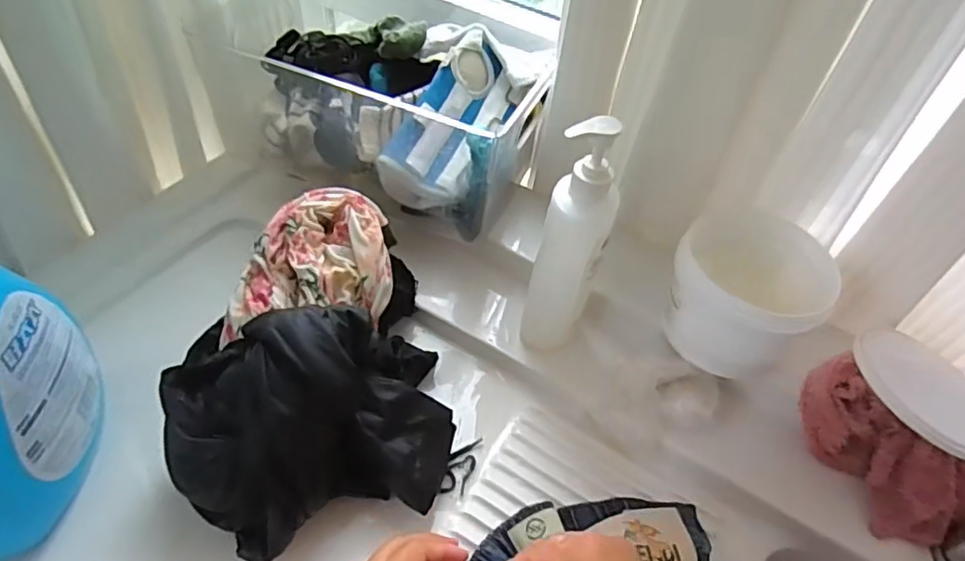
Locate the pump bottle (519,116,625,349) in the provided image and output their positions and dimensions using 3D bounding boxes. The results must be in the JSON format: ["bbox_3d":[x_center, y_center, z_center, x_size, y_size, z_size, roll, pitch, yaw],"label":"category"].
[{"bbox_3d":[0.076,-0.027,0.529,0.057,0.227,0.056,14,50,6],"label":"pump bottle"}]

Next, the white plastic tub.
[{"bbox_3d":[0.234,0.011,0.566,0.121,0.088,0.119,3,49,-3],"label":"white plastic tub"}]

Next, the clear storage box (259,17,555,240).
[{"bbox_3d":[-0.088,-0.193,0.670,0.297,0.108,0.190,23,51,14],"label":"clear storage box"}]

